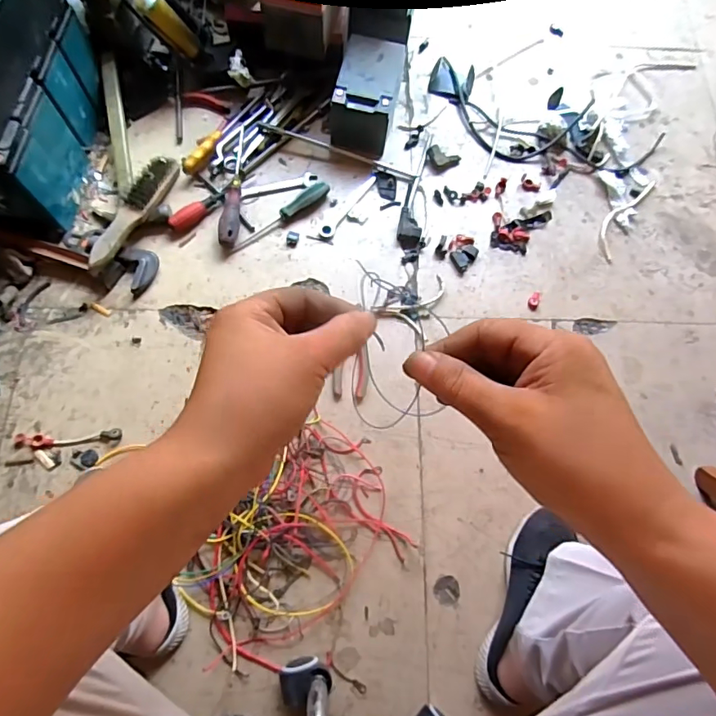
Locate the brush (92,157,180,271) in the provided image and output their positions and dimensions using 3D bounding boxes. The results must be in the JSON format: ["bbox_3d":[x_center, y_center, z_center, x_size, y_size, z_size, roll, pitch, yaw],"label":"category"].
[{"bbox_3d":[-0.353,-0.232,0.769,0.047,0.040,0.246,37,58,-32],"label":"brush"}]

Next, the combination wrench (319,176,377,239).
[{"bbox_3d":[-0.018,-0.262,0.828,0.026,0.010,0.143,34,75,8],"label":"combination wrench"}]

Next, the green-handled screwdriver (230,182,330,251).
[{"bbox_3d":[-0.132,-0.238,0.807,0.191,0.029,0.024,-34,77,-12],"label":"green-handled screwdriver"}]

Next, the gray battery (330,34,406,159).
[{"bbox_3d":[0.017,-0.462,0.852,0.104,0.095,0.178,13,73,2],"label":"gray battery"}]

